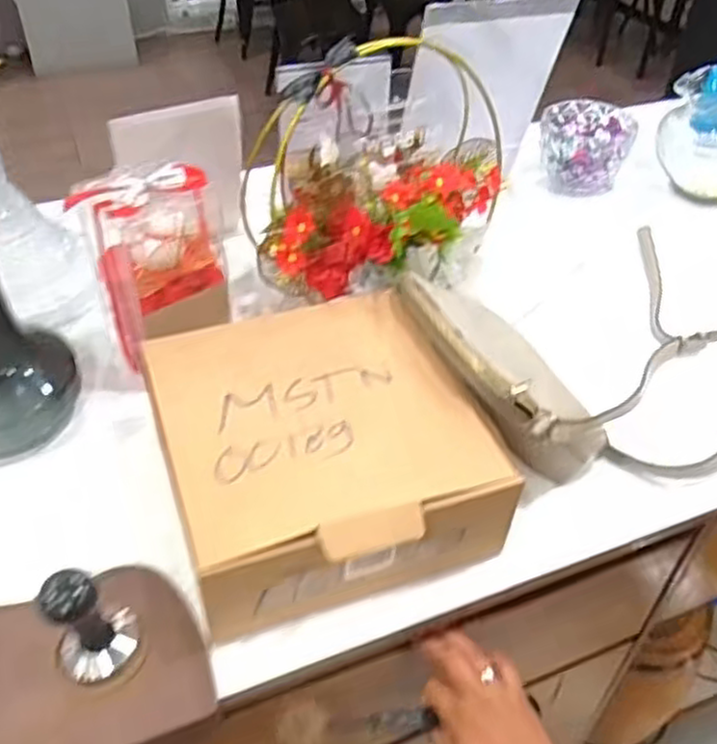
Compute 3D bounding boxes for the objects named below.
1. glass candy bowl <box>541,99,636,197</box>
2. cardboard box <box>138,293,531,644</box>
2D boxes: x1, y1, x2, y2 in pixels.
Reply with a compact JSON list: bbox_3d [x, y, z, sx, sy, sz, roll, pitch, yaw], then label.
[{"bbox_3d":[0.356,-0.356,1.164,0.142,0.098,0.138,17,45,15],"label":"glass candy bowl"},{"bbox_3d":[-0.032,0.059,0.643,0.261,0.092,0.278,-13,45,-17],"label":"cardboard box"}]

